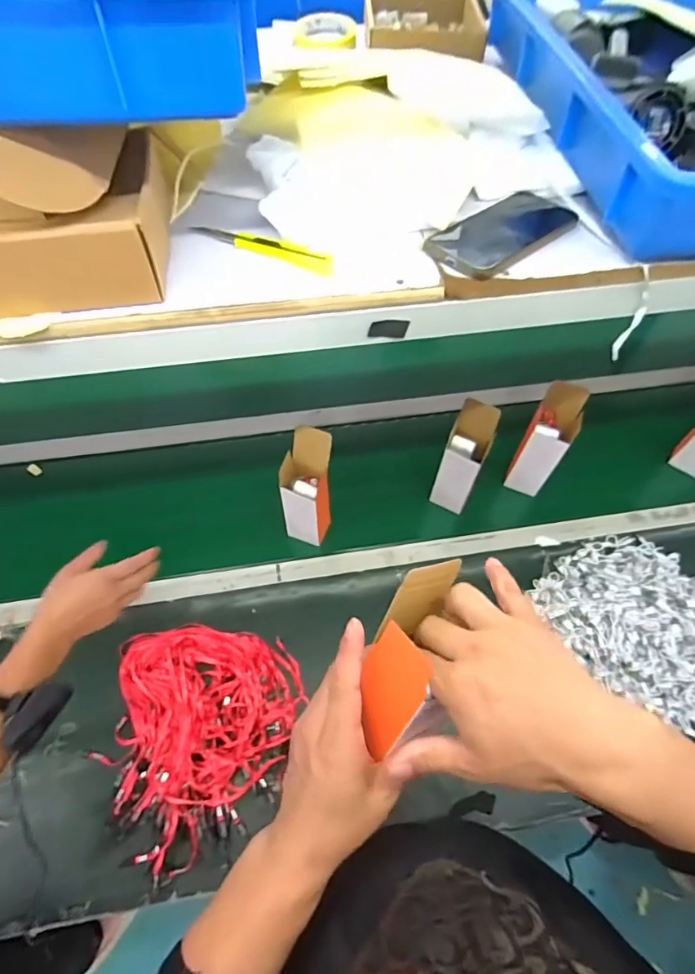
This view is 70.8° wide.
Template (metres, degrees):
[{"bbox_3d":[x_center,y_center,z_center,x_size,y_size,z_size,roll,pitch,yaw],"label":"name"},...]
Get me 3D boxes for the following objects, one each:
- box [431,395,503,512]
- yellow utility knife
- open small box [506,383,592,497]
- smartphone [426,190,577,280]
[{"bbox_3d":[0.202,-0.046,0.854,0.067,0.227,0.069,25,61,14],"label":"box"},{"bbox_3d":[-0.081,-0.229,0.465,0.150,0.007,0.024,20,60,12],"label":"yellow utility knife"},{"bbox_3d":[0.359,-0.075,0.896,0.075,0.240,0.074,26,61,15],"label":"open small box"},{"bbox_3d":[0.153,-0.254,0.484,0.166,0.014,0.080,-38,66,-22],"label":"smartphone"}]

